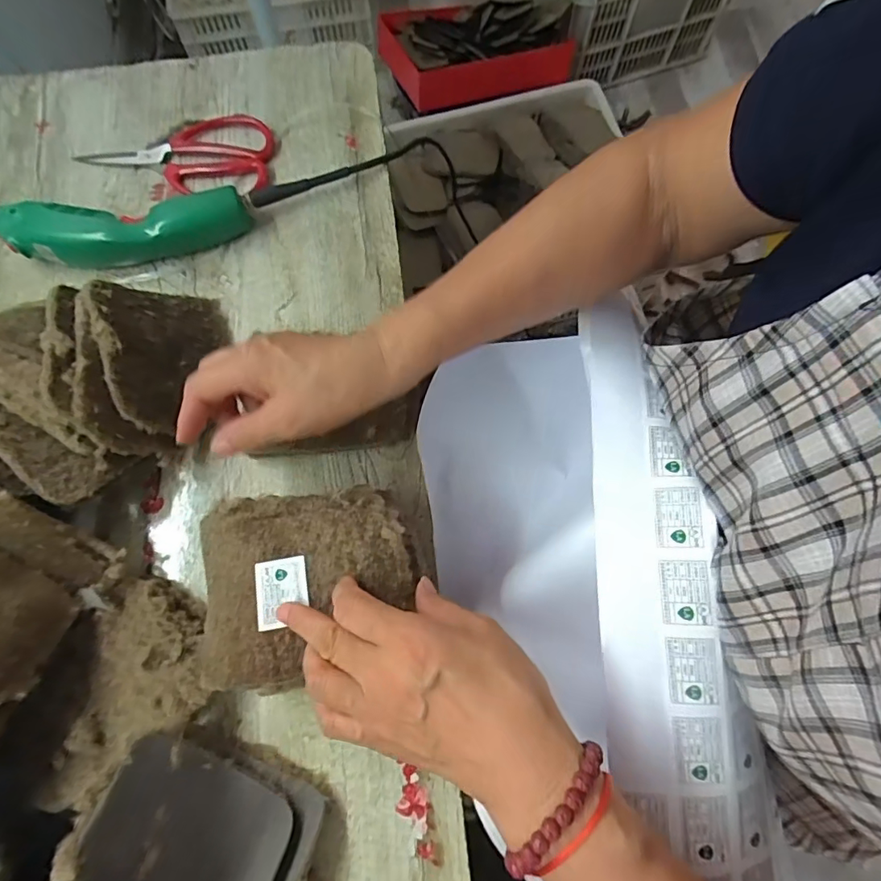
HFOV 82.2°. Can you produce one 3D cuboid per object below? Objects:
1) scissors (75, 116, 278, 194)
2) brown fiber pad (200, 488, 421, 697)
[{"bbox_3d":[-0.251,-0.272,0.480,0.177,0.012,0.079,-2,72,1],"label":"scissors"},{"bbox_3d":[-0.081,0.086,0.309,0.125,0.016,0.111,-8,74,-1],"label":"brown fiber pad"}]

